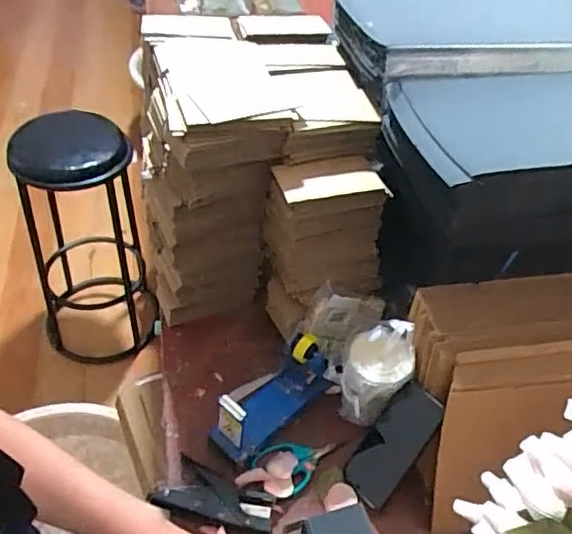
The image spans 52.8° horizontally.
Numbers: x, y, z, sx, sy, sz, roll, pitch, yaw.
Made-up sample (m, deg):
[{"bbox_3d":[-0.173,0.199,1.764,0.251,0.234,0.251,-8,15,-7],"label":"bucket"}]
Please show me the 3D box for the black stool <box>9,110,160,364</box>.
[{"bbox_3d":[-0.604,-0.066,1.736,0.337,0.800,0.334,-13,48,-19],"label":"black stool"}]

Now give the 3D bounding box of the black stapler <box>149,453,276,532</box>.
[{"bbox_3d":[-0.091,0.304,0.744,0.146,0.026,0.078,21,47,13],"label":"black stapler"}]

